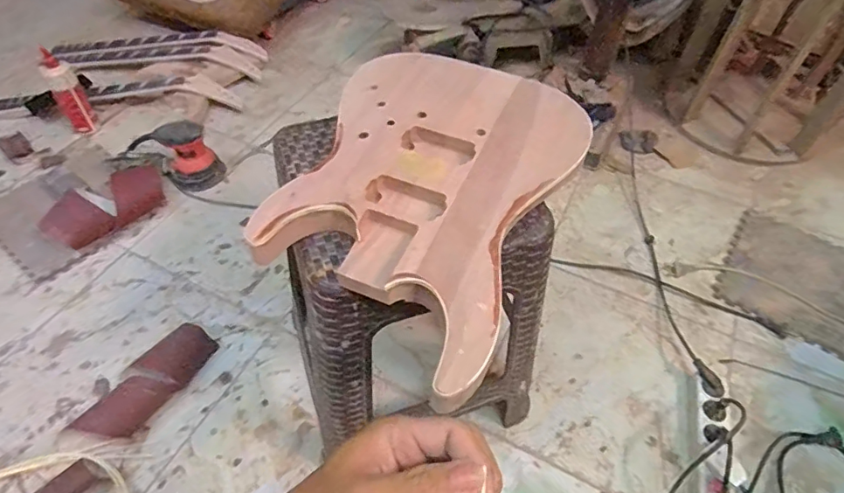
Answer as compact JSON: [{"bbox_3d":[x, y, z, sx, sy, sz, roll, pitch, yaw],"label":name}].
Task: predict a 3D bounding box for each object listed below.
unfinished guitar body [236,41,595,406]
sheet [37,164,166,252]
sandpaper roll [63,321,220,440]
[{"bbox_3d":[0.000,-0.077,0.569,0.302,0.037,0.421,22,53,16],"label":"unfinished guitar body"},{"bbox_3d":[-0.687,-0.091,1.126,0.128,0.039,0.248,47,59,5],"label":"sheet"},{"bbox_3d":[-0.478,0.242,0.907,0.076,0.055,0.244,31,56,22],"label":"sandpaper roll"}]

